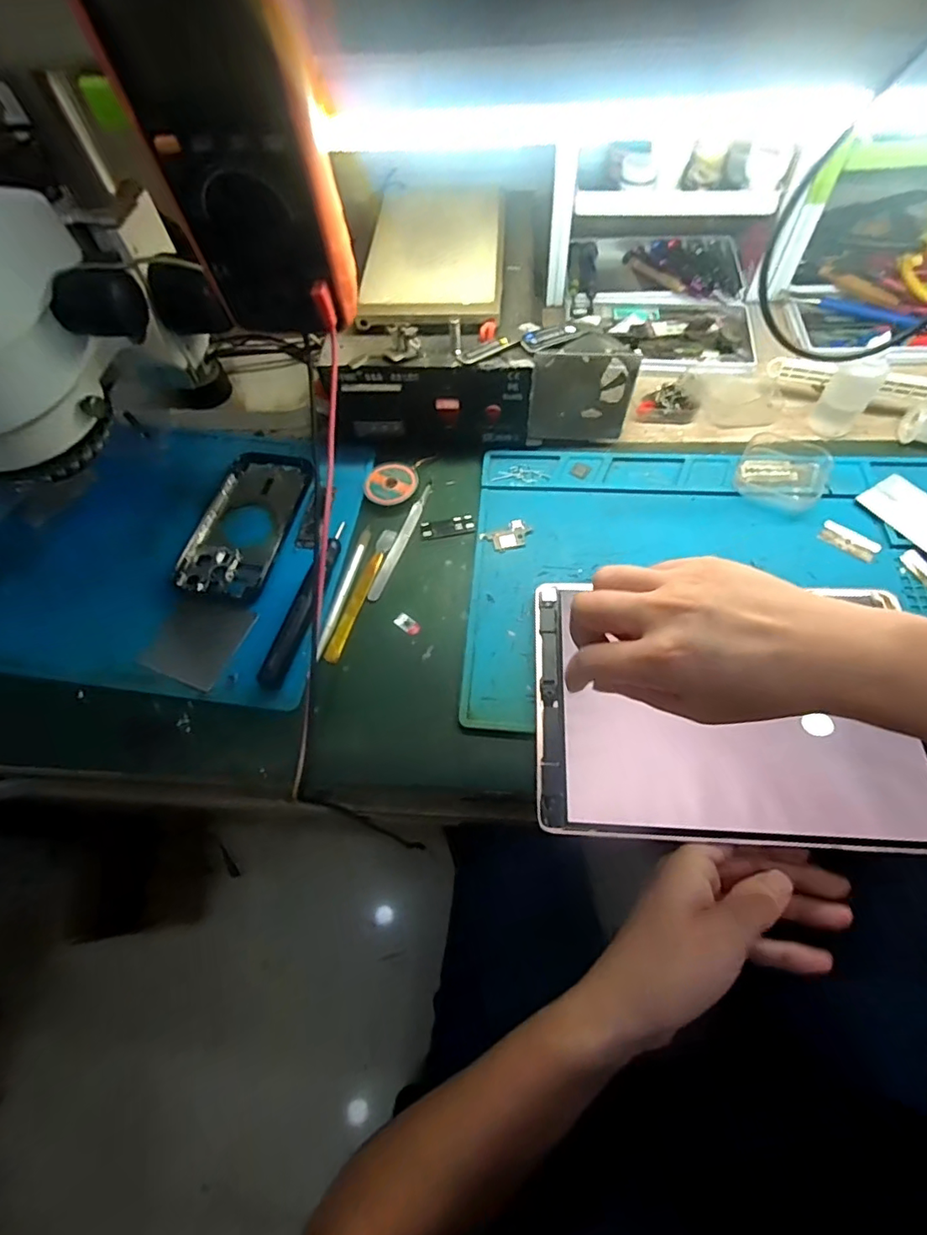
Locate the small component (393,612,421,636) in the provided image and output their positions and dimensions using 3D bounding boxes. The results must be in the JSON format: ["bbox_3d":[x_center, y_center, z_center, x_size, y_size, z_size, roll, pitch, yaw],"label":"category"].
[{"bbox_3d":[-0.042,0.004,0.394,0.021,0.004,0.011,36,69,20],"label":"small component"}]

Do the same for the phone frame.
[{"bbox_3d":[-0.178,-0.080,0.443,0.078,0.008,0.148,7,62,7],"label":"phone frame"}]

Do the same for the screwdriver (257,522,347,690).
[{"bbox_3d":[-0.115,-0.013,0.398,0.014,0.017,0.140,12,63,10],"label":"screwdriver"}]

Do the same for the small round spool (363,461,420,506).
[{"bbox_3d":[-0.061,-0.113,0.452,0.045,0.010,0.041,-2,61,3],"label":"small round spool"}]

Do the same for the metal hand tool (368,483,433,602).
[{"bbox_3d":[-0.051,-0.064,0.435,0.012,0.004,0.117,18,64,13],"label":"metal hand tool"}]

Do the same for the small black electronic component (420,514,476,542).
[{"bbox_3d":[-0.013,-0.074,0.438,0.043,0.004,0.018,-8,61,-1],"label":"small black electronic component"}]

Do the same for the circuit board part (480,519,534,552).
[{"bbox_3d":[0.036,-0.064,0.425,0.039,0.004,0.024,-21,62,-8],"label":"circuit board part"}]

